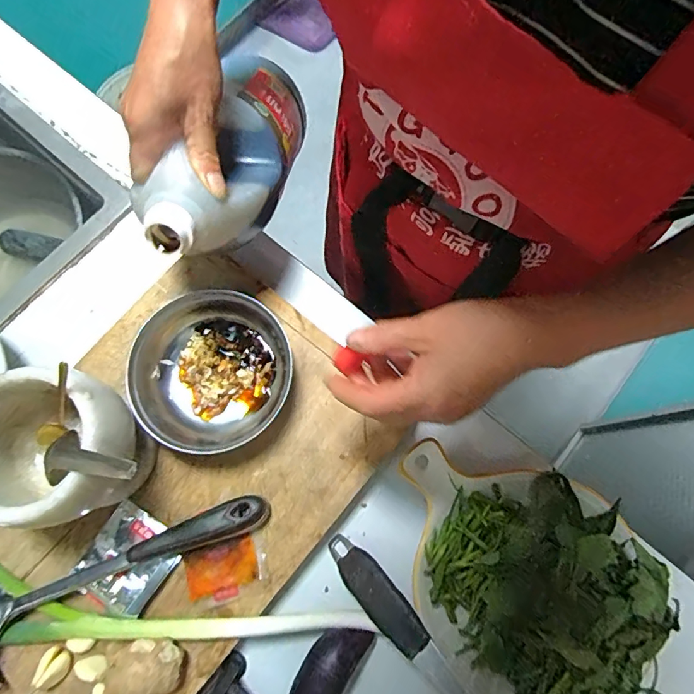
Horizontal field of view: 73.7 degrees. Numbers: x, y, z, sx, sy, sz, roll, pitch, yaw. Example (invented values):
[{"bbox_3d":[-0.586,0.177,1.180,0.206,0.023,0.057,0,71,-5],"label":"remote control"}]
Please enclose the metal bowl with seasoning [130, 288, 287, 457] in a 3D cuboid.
[{"bbox_3d":[-0.118,0.023,0.411,0.128,0.047,0.138,0,76,1],"label":"metal bowl with seasoning"}]

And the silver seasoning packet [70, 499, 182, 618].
[{"bbox_3d":[-0.186,0.181,0.389,0.072,0.015,0.077,30,78,8],"label":"silver seasoning packet"}]

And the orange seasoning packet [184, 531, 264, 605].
[{"bbox_3d":[-0.103,0.187,0.387,0.060,0.009,0.043,-15,76,-3],"label":"orange seasoning packet"}]

